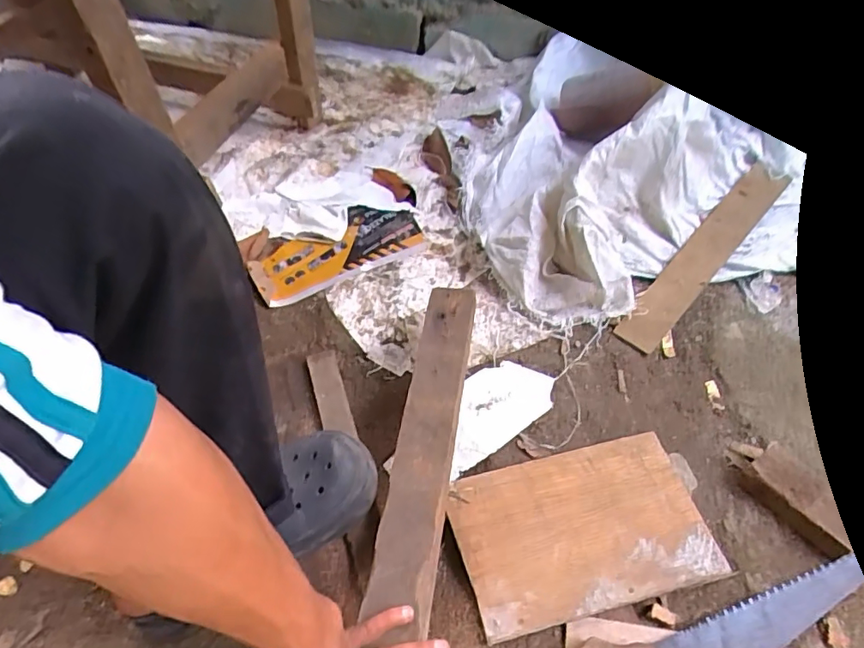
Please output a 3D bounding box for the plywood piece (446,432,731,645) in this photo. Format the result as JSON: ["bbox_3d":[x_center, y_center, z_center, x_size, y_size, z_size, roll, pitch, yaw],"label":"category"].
[{"bbox_3d":[0.160,0.224,0.604,0.262,0.018,0.171,-11,51,-6],"label":"plywood piece"}]

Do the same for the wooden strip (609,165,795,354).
[{"bbox_3d":[0.431,-0.117,0.851,0.063,0.017,0.446,37,65,23],"label":"wooden strip"}]

